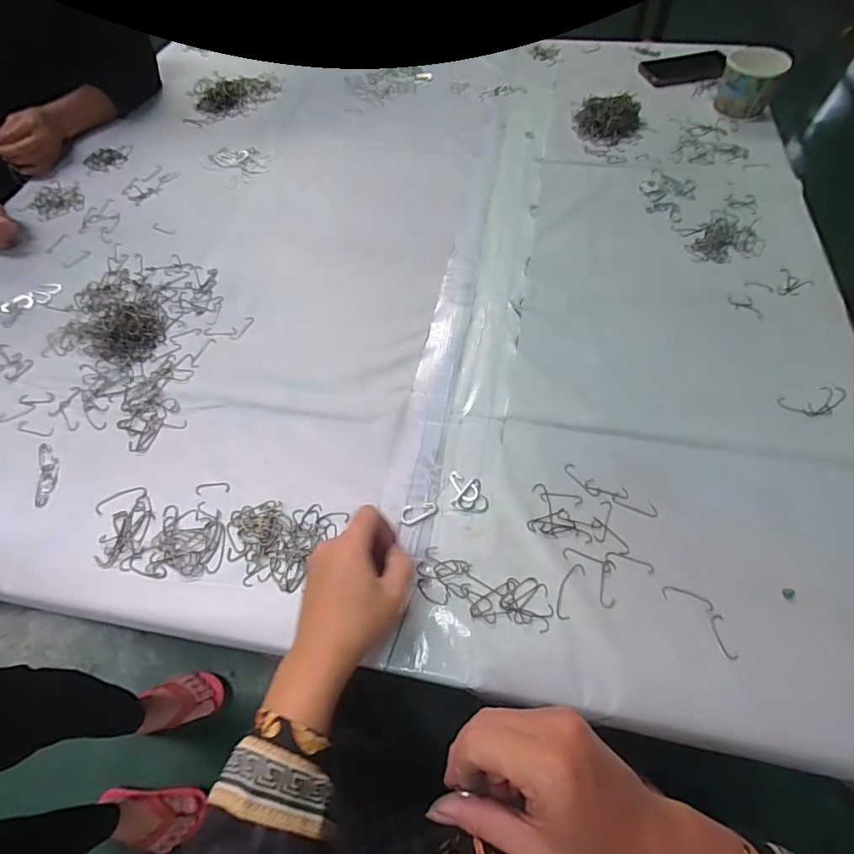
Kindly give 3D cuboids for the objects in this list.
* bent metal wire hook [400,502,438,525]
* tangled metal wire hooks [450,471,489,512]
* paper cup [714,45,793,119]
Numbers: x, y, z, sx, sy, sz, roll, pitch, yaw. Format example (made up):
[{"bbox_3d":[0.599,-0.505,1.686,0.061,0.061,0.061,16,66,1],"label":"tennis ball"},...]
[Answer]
[{"bbox_3d":[-0.007,0.083,0.456,0.036,0.004,0.019,-10,59,-3],"label":"bent metal wire hook"},{"bbox_3d":[0.042,0.063,0.466,0.036,0.004,0.043,0,59,3],"label":"tangled metal wire hooks"},{"bbox_3d":[0.507,-0.538,0.745,0.081,0.085,0.075,-1,59,2],"label":"paper cup"}]

